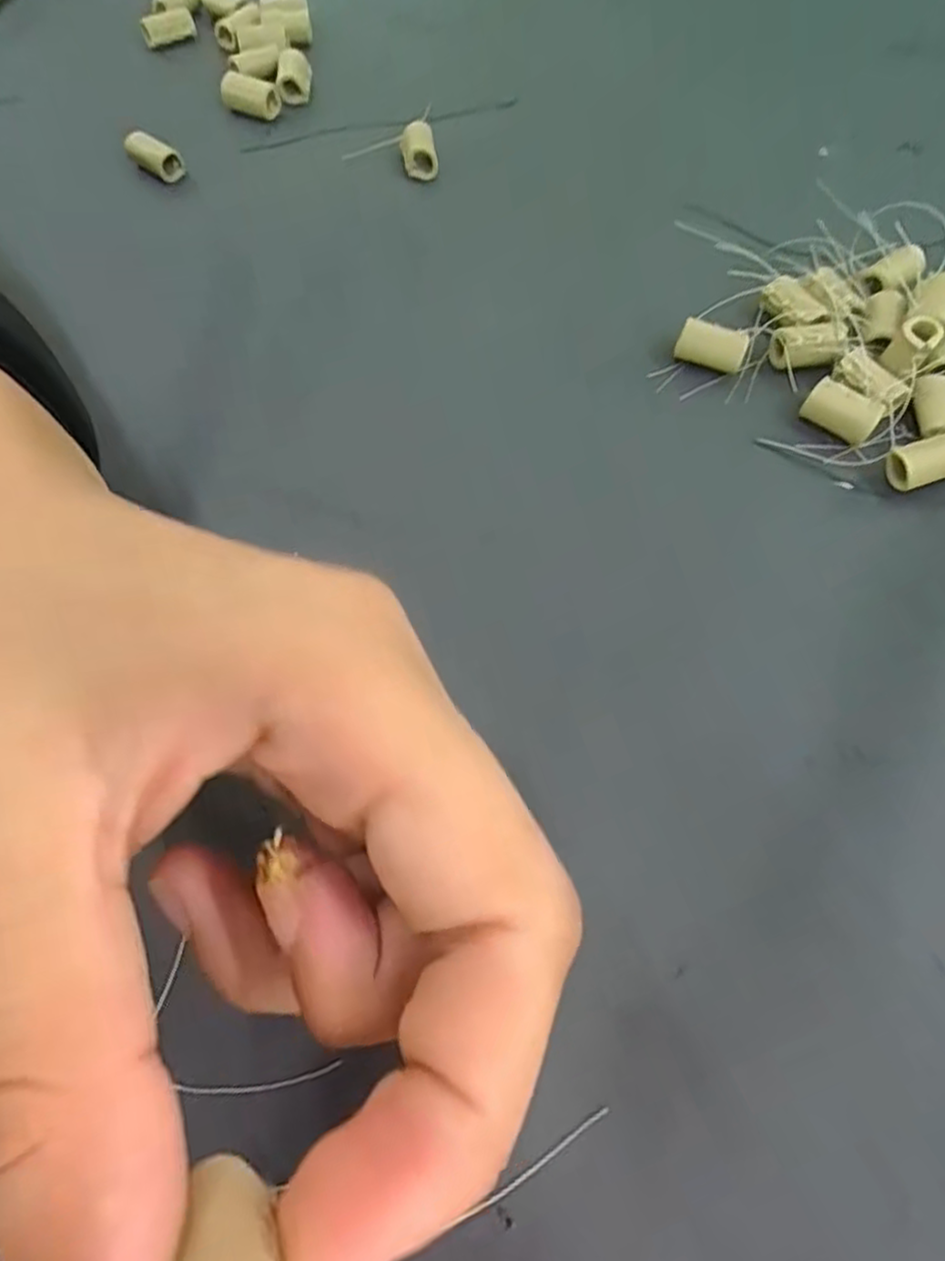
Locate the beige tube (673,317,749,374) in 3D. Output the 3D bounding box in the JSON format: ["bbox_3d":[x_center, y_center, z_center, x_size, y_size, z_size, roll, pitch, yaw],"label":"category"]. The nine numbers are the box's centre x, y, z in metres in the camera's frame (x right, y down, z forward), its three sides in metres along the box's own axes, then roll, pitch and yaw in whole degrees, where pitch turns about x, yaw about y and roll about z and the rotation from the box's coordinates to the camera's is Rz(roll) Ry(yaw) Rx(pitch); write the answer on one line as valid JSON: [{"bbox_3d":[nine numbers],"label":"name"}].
[{"bbox_3d":[0.073,-0.087,0.217,0.021,0.011,0.010,15,67,8],"label":"beige tube"}]

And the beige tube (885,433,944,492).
[{"bbox_3d":[0.128,-0.047,0.197,0.021,0.010,0.012,-15,66,-6],"label":"beige tube"}]

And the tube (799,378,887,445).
[{"bbox_3d":[0.107,-0.064,0.204,0.021,0.010,0.009,34,70,15],"label":"tube"}]

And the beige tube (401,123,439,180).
[{"bbox_3d":[-0.020,-0.174,0.256,0.012,0.009,0.019,-9,66,-3],"label":"beige tube"}]

